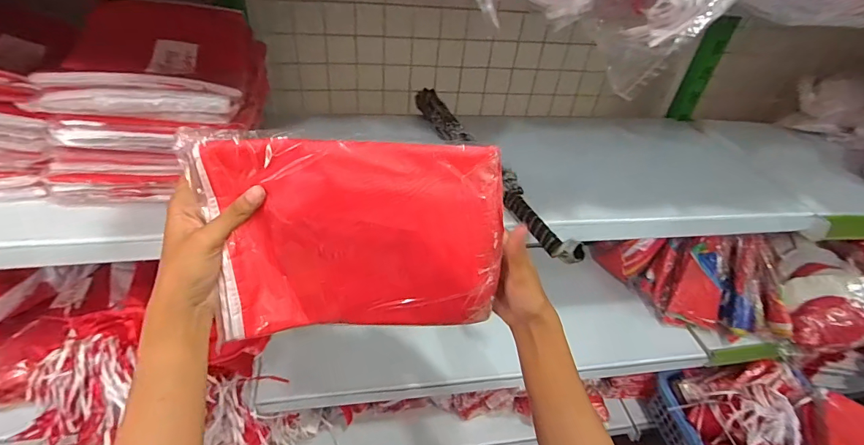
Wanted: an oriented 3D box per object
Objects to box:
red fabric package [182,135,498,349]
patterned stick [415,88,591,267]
[{"bbox_3d":[-0.067,0.021,0.345,0.243,0.176,0.035,4,27,1],"label":"red fabric package"},{"bbox_3d":[0.072,-0.103,0.634,0.042,0.031,0.464,-11,43,-20],"label":"patterned stick"}]

